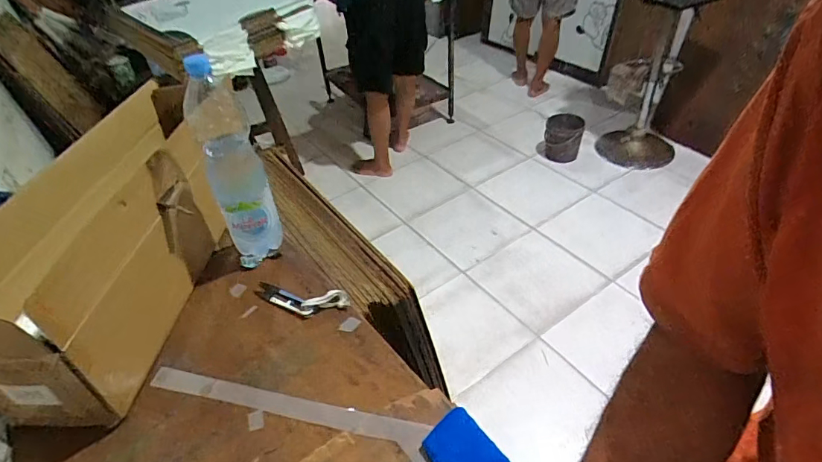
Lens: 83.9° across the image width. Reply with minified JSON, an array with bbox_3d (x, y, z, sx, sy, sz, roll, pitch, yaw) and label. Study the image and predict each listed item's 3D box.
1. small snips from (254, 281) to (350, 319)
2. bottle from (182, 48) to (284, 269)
[{"bbox_3d":[-0.178,0.110,0.722,0.156,0.013,0.053,4,43,12],"label":"small snips"},{"bbox_3d":[-0.287,-0.105,0.739,0.096,0.323,0.095,-24,44,-17],"label":"bottle"}]

